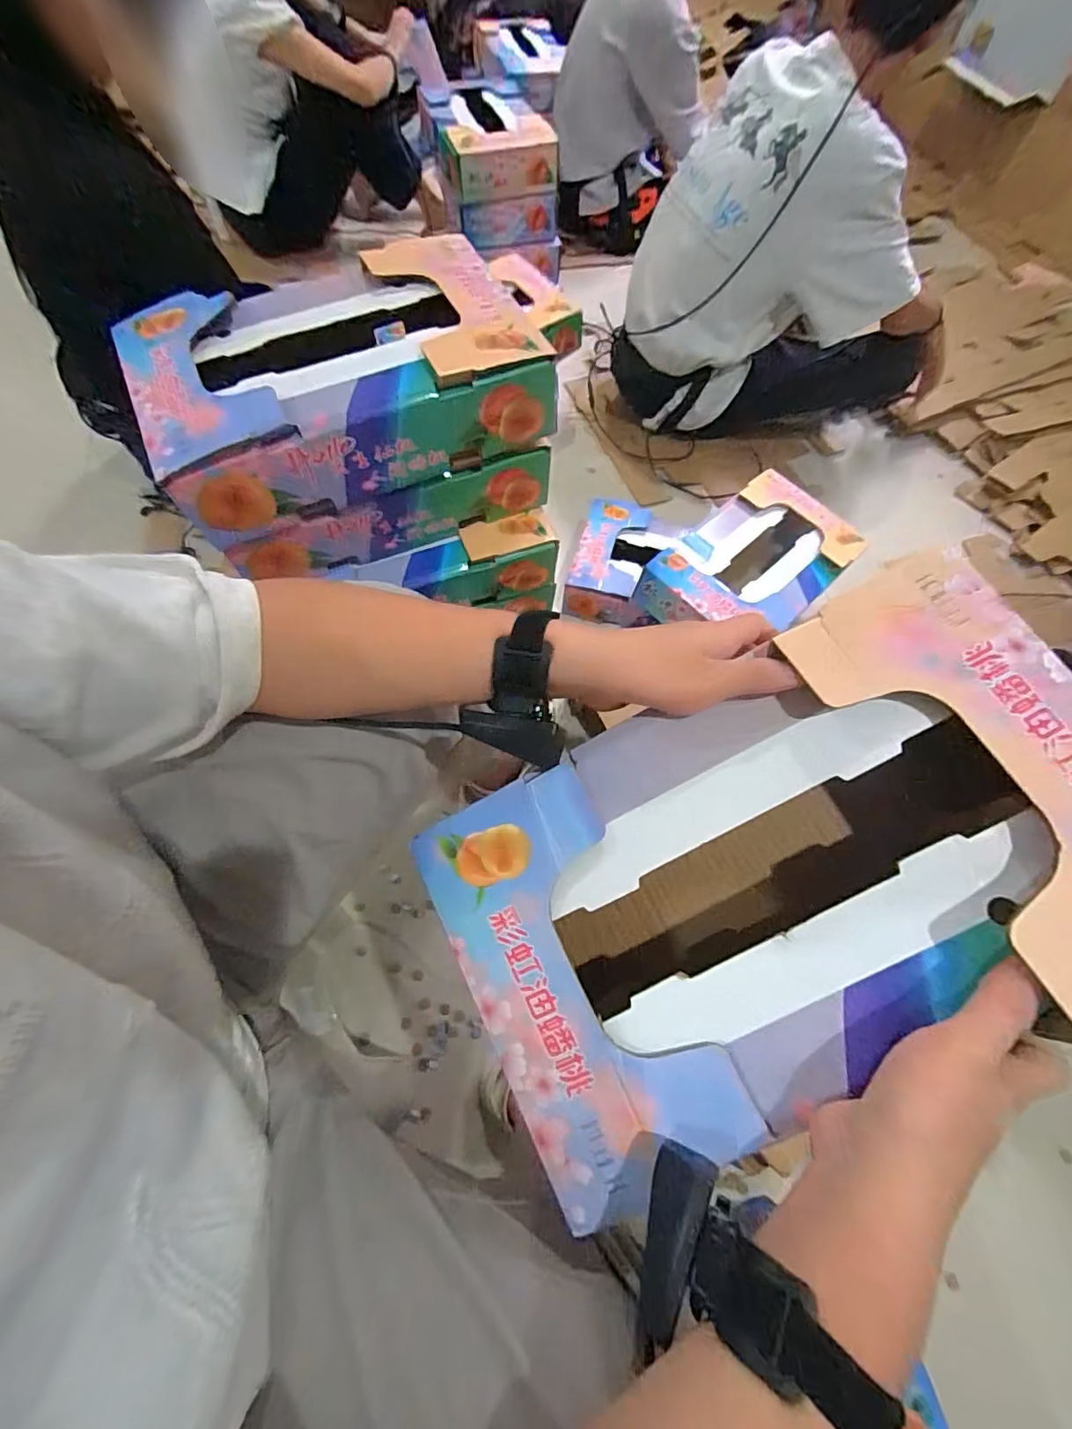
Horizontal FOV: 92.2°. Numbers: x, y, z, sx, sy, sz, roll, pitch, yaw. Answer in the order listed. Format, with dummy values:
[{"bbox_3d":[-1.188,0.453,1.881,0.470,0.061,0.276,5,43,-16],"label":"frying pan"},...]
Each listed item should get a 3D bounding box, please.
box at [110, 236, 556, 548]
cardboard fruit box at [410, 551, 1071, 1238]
[{"bbox_3d":[-0.221,-0.386,0.594,0.416,0.106,0.262,-21,68,-11],"label":"box"},{"bbox_3d":[0.147,0.101,0.341,0.399,0.117,0.243,-29,73,6],"label":"cardboard fruit box"}]

